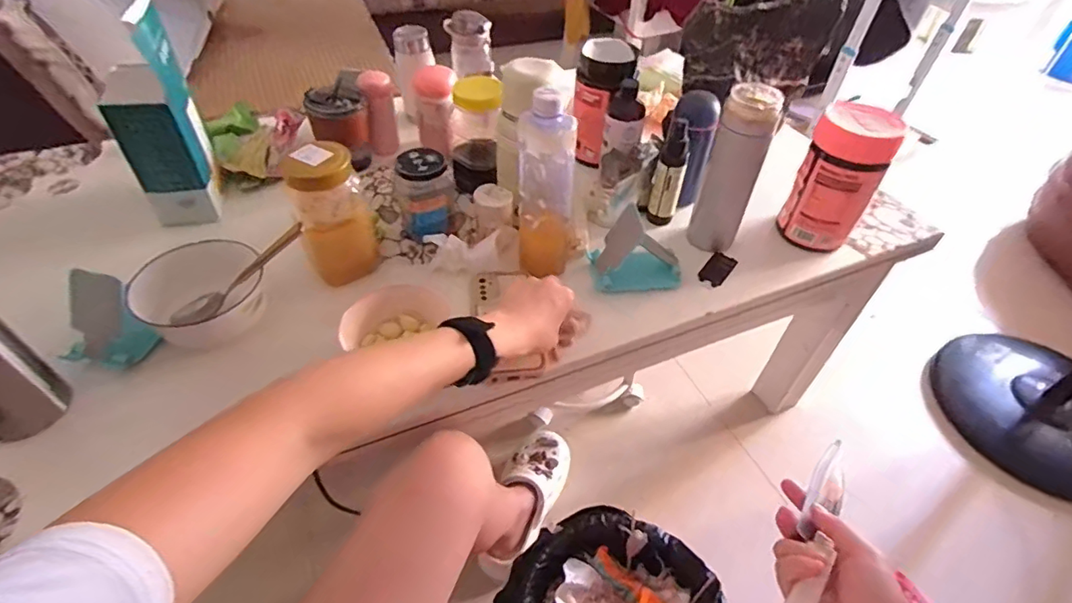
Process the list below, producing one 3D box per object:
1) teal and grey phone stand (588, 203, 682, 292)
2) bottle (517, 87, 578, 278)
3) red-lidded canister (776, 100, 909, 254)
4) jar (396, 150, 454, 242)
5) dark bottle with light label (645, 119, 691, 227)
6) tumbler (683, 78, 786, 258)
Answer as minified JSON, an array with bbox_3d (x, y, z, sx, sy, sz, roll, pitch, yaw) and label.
[{"bbox_3d":[0.128,-0.065,0.659,0.105,0.089,0.061,-5,47,-7],"label":"teal and grey phone stand"},{"bbox_3d":[0.011,-0.131,0.604,0.068,0.219,0.052,6,47,3],"label":"bottle"},{"bbox_3d":[0.394,-0.158,0.687,0.095,0.167,0.080,29,52,23],"label":"red-lidded canister"},{"bbox_3d":[-0.144,-0.131,0.689,0.073,0.106,0.074,1,47,-1],"label":"jar"},{"bbox_3d":[0.182,-0.171,0.715,0.038,0.150,0.032,17,48,13],"label":"dark bottle with light label"},{"bbox_3d":[0.248,-0.162,0.663,0.063,0.199,0.063,21,49,17],"label":"tumbler"}]

